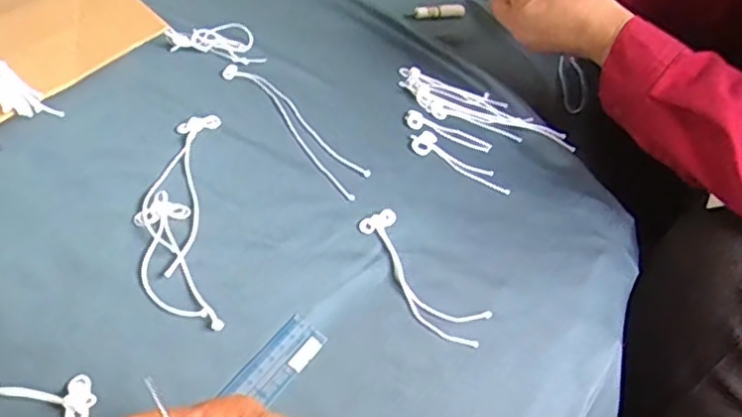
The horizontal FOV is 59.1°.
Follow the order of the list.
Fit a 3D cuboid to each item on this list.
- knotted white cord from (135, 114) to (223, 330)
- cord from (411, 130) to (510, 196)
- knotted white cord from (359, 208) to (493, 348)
[{"bbox_3d":[-0.139,0.000,0.474,0.056,0.007,0.211,-5,45,-9],"label":"knotted white cord"},{"bbox_3d":[0.072,-0.036,0.541,0.092,0.013,0.028,32,51,27],"label":"cord"},{"bbox_3d":[0.032,0.046,0.448,0.038,0.014,0.120,-26,51,-27],"label":"knotted white cord"}]

